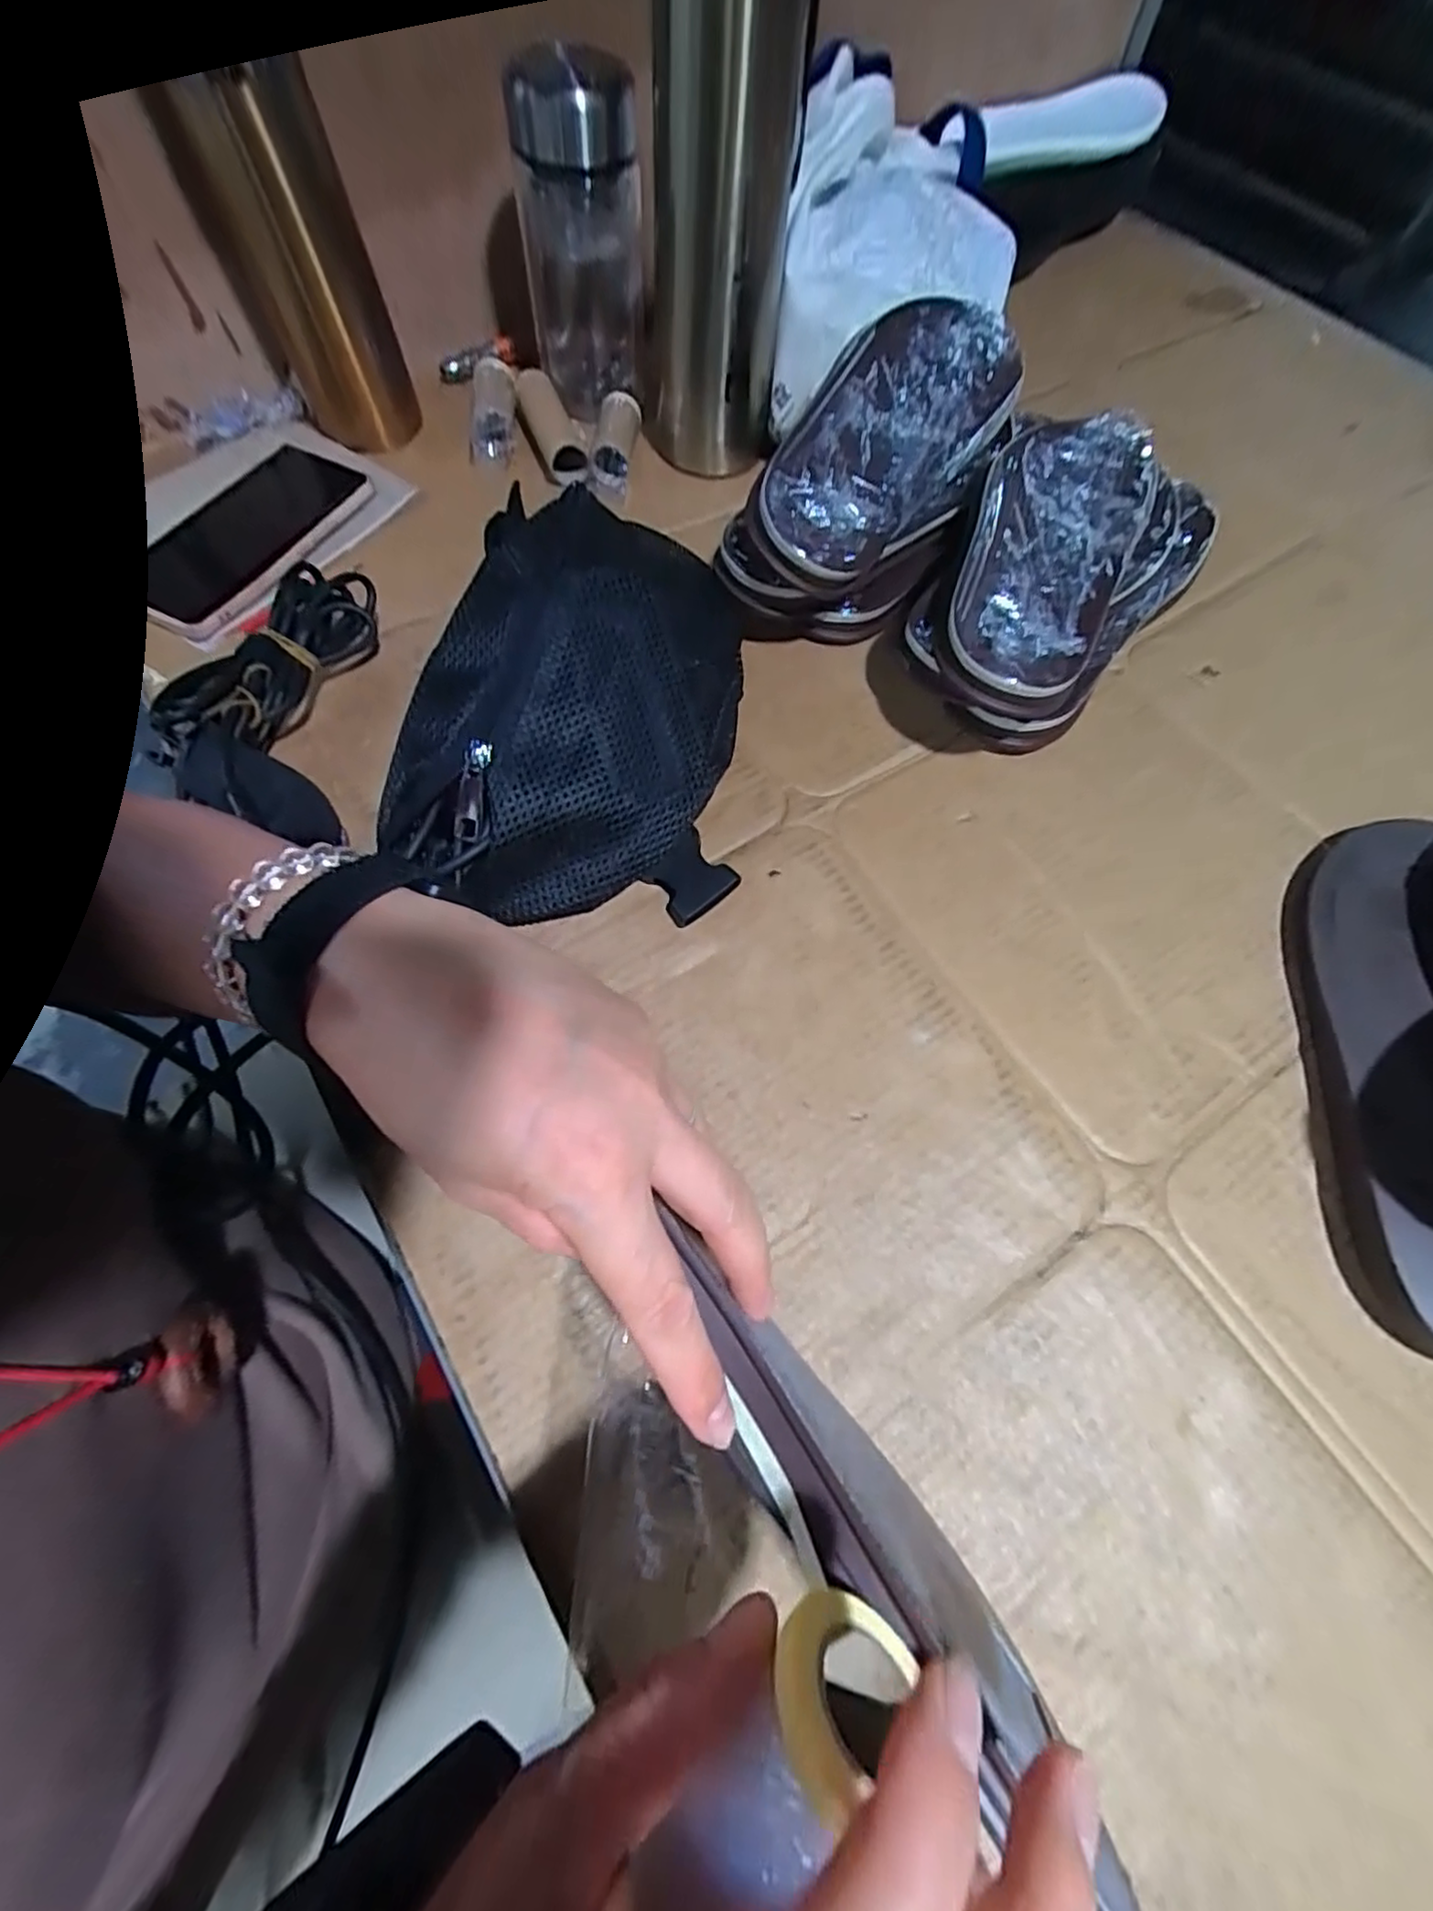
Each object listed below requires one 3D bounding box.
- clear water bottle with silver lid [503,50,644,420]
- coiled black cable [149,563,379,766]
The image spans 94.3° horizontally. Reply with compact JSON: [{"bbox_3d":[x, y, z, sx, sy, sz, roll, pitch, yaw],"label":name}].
[{"bbox_3d":[-0.088,-0.486,0.455,0.076,0.155,0.076,1,66,-2],"label":"clear water bottle with silver lid"},{"bbox_3d":[-0.246,-0.160,0.368,0.062,0.048,0.136,24,67,8],"label":"coiled black cable"}]

